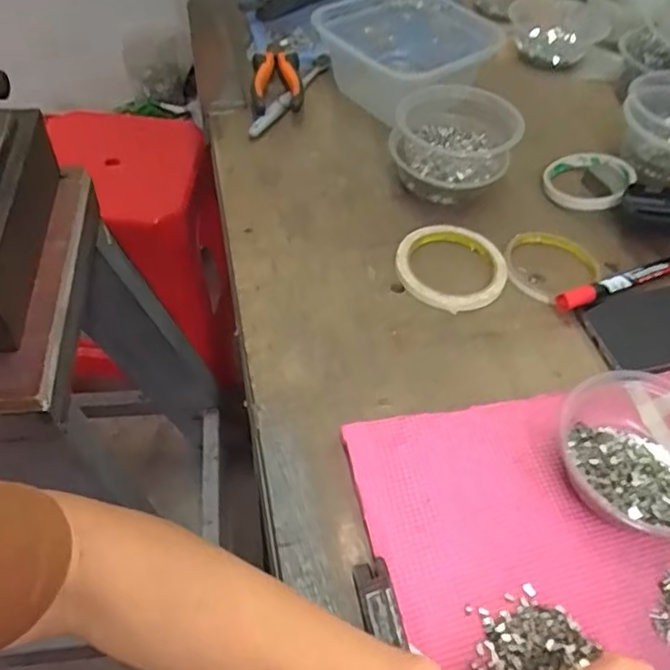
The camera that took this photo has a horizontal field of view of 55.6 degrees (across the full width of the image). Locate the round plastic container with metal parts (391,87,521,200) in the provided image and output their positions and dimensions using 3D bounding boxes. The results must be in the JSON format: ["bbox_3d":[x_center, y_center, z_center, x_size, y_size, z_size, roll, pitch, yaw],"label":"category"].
[{"bbox_3d":[0.112,-0.188,0.618,0.109,0.081,0.100,1,51,-1],"label":"round plastic container with metal parts"}]

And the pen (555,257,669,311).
[{"bbox_3d":[0.254,-0.048,0.558,0.142,0.019,0.015,-21,55,-17],"label":"pen"}]

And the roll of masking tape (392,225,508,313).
[{"bbox_3d":[0.105,-0.064,0.570,0.096,0.010,0.101,1,51,-1],"label":"roll of masking tape"}]

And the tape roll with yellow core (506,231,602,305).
[{"bbox_3d":[0.196,-0.064,0.584,0.084,0.012,0.098,38,60,26],"label":"tape roll with yellow core"}]

